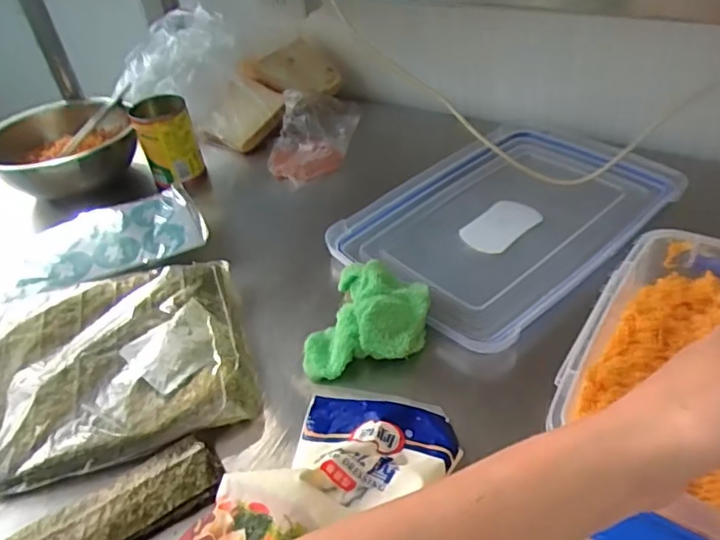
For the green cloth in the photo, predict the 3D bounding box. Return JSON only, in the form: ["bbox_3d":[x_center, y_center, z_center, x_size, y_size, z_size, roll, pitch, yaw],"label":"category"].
[{"bbox_3d":[0.009,0.045,0.522,0.099,0.045,0.128,12,44,22],"label":"green cloth"}]

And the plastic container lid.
[{"bbox_3d":[0.169,-0.065,0.651,0.359,0.028,0.241,-33,46,-27],"label":"plastic container lid"}]

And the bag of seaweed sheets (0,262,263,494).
[{"bbox_3d":[-0.222,0.076,0.519,0.224,0.037,0.213,-17,41,-10],"label":"bag of seaweed sheets"}]

